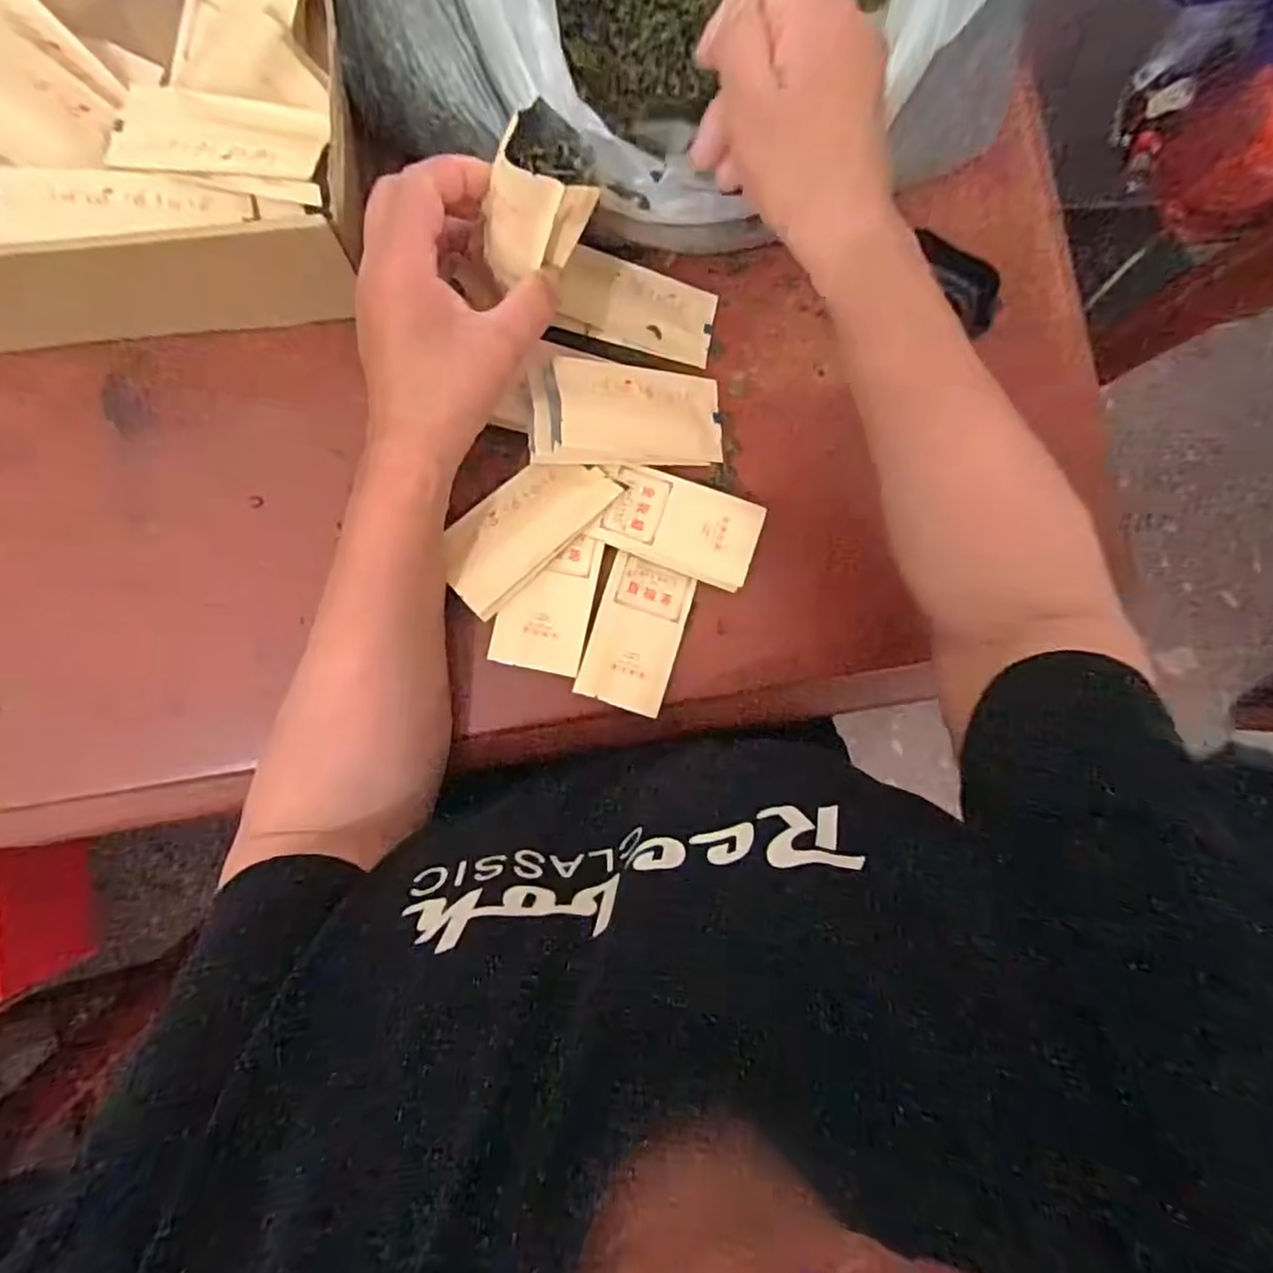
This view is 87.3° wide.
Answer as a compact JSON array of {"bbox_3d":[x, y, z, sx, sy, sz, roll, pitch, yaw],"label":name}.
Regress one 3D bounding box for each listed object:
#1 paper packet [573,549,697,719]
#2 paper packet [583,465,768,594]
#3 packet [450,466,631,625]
[{"bbox_3d":[0.000,-0.002,0.396,0.051,0.010,0.088,18,84,-7],"label":"paper packet"},{"bbox_3d":[0.024,-0.066,0.394,0.094,0.006,0.053,18,83,-1],"label":"paper packet"},{"bbox_3d":[-0.065,-0.065,0.383,0.107,0.013,0.052,-44,93,-9],"label":"packet"}]

